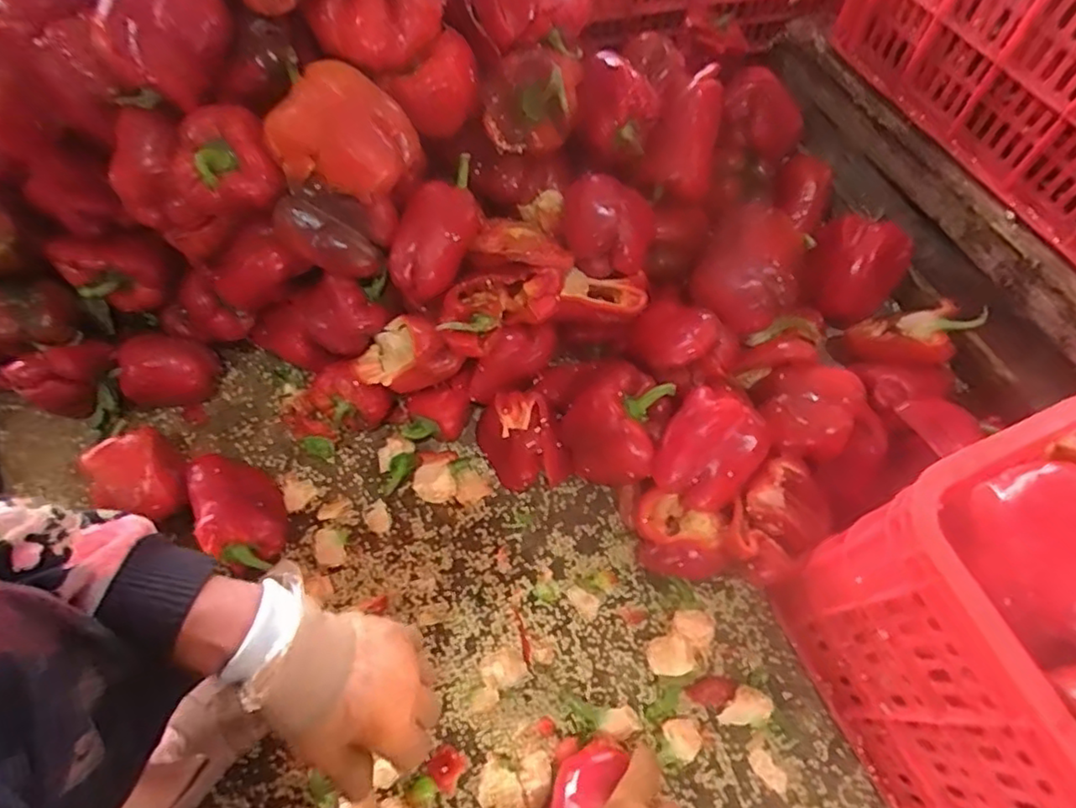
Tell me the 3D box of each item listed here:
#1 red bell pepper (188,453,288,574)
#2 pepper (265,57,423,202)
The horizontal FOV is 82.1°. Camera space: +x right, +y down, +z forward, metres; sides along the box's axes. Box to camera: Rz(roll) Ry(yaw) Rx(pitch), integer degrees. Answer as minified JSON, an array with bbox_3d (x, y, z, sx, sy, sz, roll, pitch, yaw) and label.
[{"bbox_3d":[-0.305,0.105,0.632,0.071,0.069,0.121,-26,65,-13],"label":"red bell pepper"},{"bbox_3d":[-0.178,-0.245,0.563,0.124,0.076,0.112,-30,67,-14],"label":"pepper"}]

